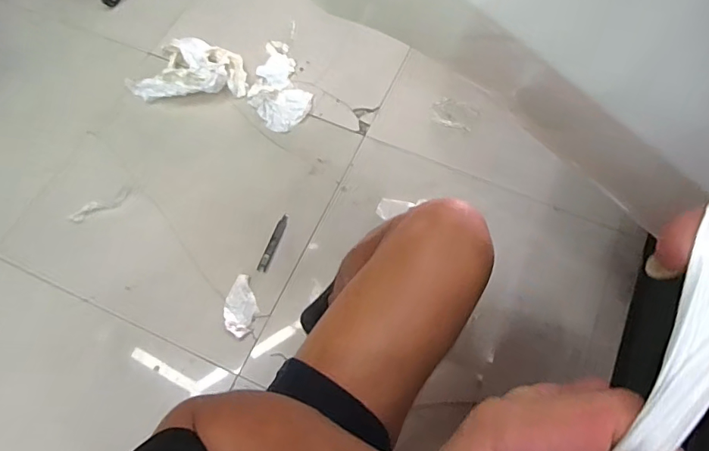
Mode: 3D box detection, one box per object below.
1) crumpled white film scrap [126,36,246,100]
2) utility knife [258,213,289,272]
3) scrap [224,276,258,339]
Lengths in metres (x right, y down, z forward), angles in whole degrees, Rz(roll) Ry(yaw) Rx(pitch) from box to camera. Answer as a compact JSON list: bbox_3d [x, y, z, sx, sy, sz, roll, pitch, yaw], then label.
[{"bbox_3d":[-0.420,-0.388,1.219,0.288,0.065,0.176,-8,67,-3],"label":"crumpled white film scrap"},{"bbox_3d":[-0.175,0.036,1.061,0.020,0.011,0.139,18,68,8],"label":"utility knife"},{"bbox_3d":[-0.227,0.162,0.996,0.062,0.028,0.123,8,67,4],"label":"scrap"}]

